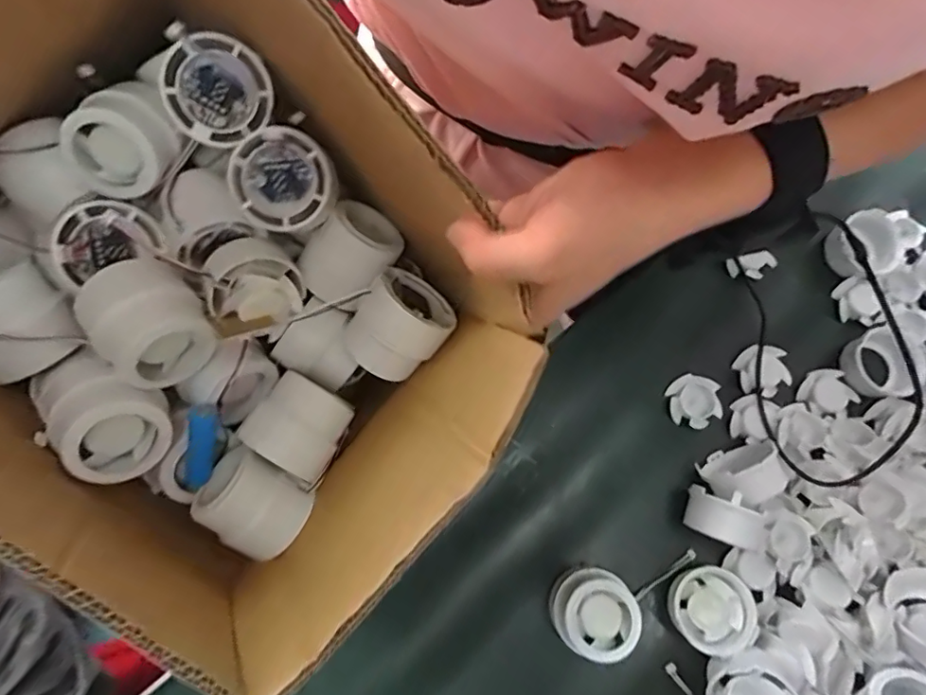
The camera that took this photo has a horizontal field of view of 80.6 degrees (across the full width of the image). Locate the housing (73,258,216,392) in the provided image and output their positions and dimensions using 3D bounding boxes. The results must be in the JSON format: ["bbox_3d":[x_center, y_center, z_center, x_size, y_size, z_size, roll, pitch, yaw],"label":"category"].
[{"bbox_3d":[-0.165,-0.014,0.289,0.050,0.044,0.053,0,74,0],"label":"housing"}]

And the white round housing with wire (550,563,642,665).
[{"bbox_3d":[0.088,0.179,0.371,0.051,0.045,0.053,0,74,0],"label":"white round housing with wire"}]

